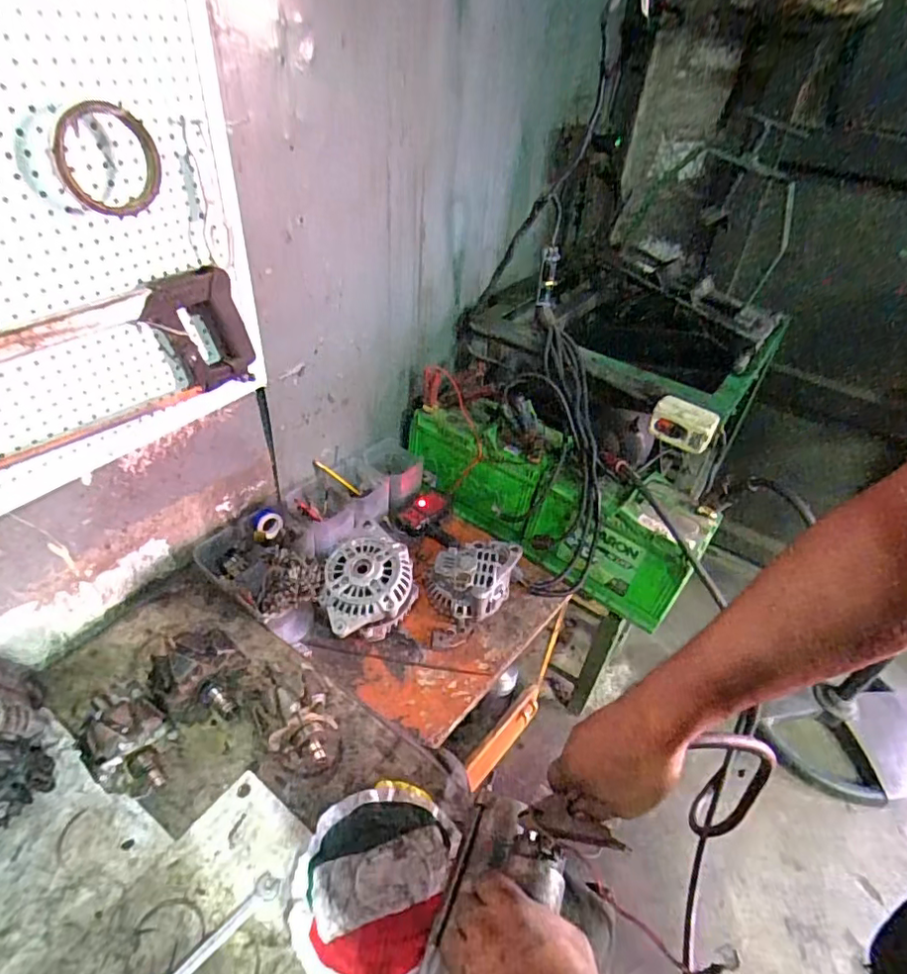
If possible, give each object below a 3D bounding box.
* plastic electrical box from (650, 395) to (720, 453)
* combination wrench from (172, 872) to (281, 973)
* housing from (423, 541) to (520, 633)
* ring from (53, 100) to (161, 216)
[{"bbox_3d":[0.405,-0.112,0.993,0.107,0.058,0.069,34,69,20],"label":"plastic electrical box"},{"bbox_3d":[-0.230,0.436,0.550,0.025,0.005,0.128,34,48,29],"label":"combination wrench"},{"bbox_3d":[0.037,0.153,0.976,0.164,0.057,0.125,-29,51,-34],"label":"housing"},{"bbox_3d":[-0.316,-0.300,0.516,0.020,0.091,0.092,32,22,23],"label":"ring"}]

